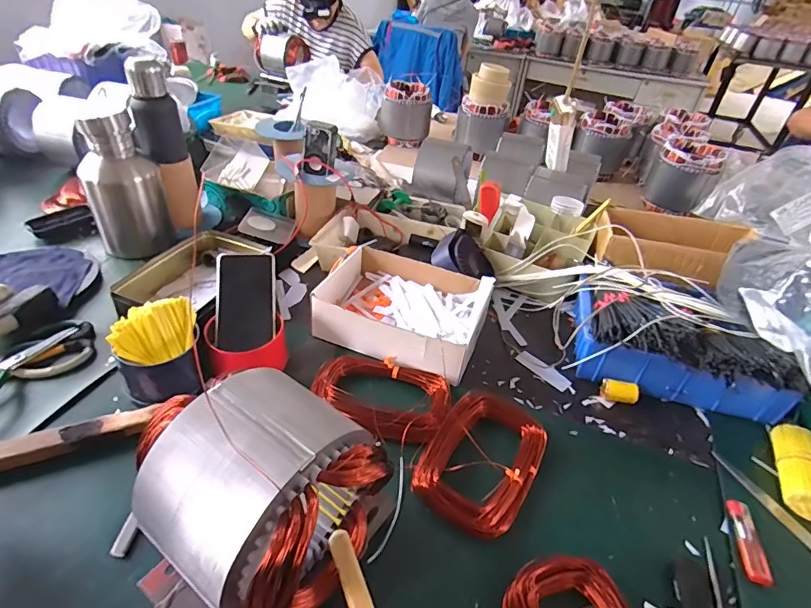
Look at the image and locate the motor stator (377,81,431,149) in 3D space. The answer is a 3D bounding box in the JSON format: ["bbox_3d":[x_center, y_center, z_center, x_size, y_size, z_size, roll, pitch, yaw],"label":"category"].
[{"bbox_3d":[-0.002,-0.606,1.424,0.148,0.165,0.148,-3,39,-12],"label":"motor stator"}]

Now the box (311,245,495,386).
[{"bbox_3d":[-0.002,0.008,0.706,0.245,0.071,0.198,19,39,15],"label":"box"}]

